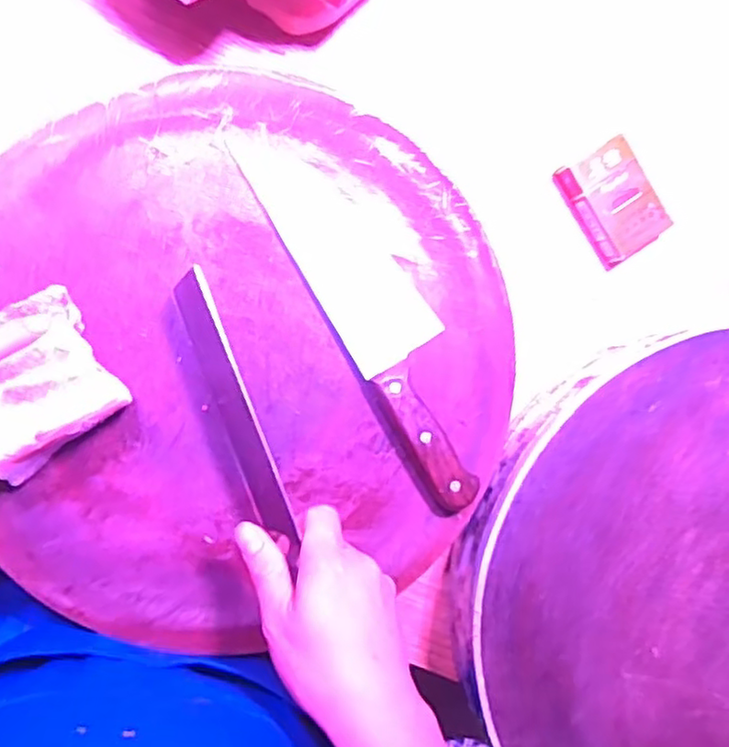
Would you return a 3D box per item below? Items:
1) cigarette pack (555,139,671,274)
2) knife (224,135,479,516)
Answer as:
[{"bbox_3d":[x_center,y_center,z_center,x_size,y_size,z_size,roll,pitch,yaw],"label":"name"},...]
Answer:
[{"bbox_3d":[0.204,-0.139,0.544,0.056,0.027,0.088,-33,97,-7],"label":"cigarette pack"},{"bbox_3d":[0.010,-0.043,0.472,0.074,0.033,0.297,-29,97,-7],"label":"knife"}]

